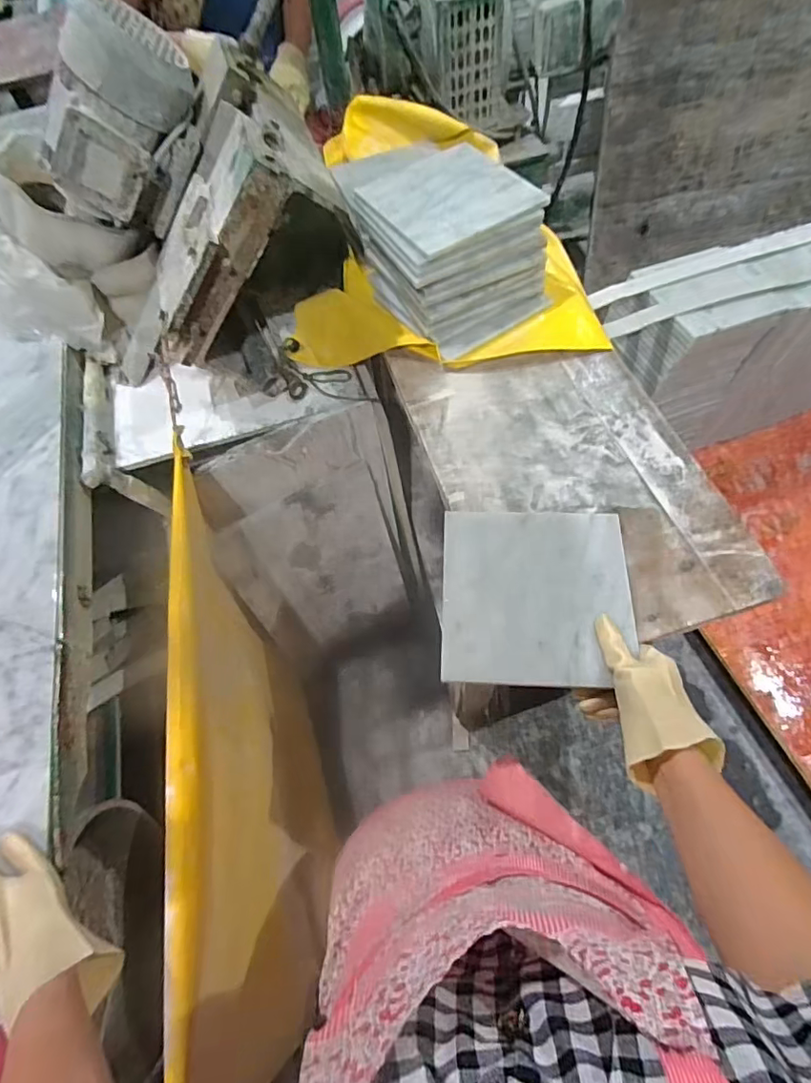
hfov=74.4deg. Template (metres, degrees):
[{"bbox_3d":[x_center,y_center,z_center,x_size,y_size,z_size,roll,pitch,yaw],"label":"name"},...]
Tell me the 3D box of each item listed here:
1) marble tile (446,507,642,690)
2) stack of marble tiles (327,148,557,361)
[{"bbox_3d":[0.141,0.055,0.580,0.197,0.009,0.199,2,62,4],"label":"marble tile"},{"bbox_3d":[0.072,-0.437,0.794,0.215,0.127,0.266,-28,64,-12],"label":"stack of marble tiles"}]

